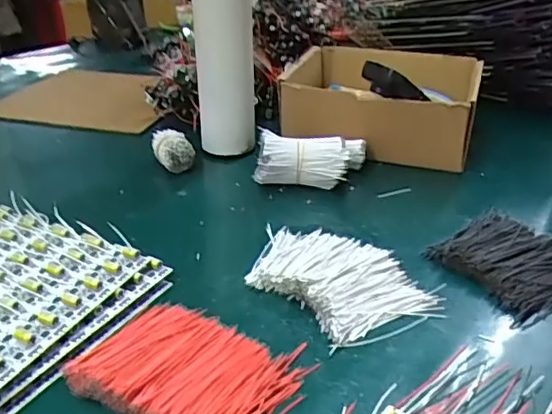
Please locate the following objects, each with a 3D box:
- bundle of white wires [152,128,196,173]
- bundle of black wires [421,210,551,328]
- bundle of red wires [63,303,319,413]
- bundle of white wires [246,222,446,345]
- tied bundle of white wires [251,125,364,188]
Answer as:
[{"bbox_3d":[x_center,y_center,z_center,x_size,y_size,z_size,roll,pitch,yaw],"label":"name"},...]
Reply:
[{"bbox_3d":[-0.117,-0.064,0.652,0.042,0.037,0.059,-7,28,-13],"label":"bundle of white wires"},{"bbox_3d":[0.193,0.043,0.470,0.095,0.018,0.118,-11,30,-22],"label":"bundle of black wires"},{"bbox_3d":[-0.060,0.106,0.362,0.137,0.014,0.114,16,31,27],"label":"bundle of red wires"},{"bbox_3d":[0.042,0.052,0.460,0.097,0.017,0.156,-19,33,-33],"label":"bundle of white wires"},{"bbox_3d":[0.038,-0.051,0.616,0.113,0.053,0.078,5,28,8],"label":"tied bundle of white wires"}]

